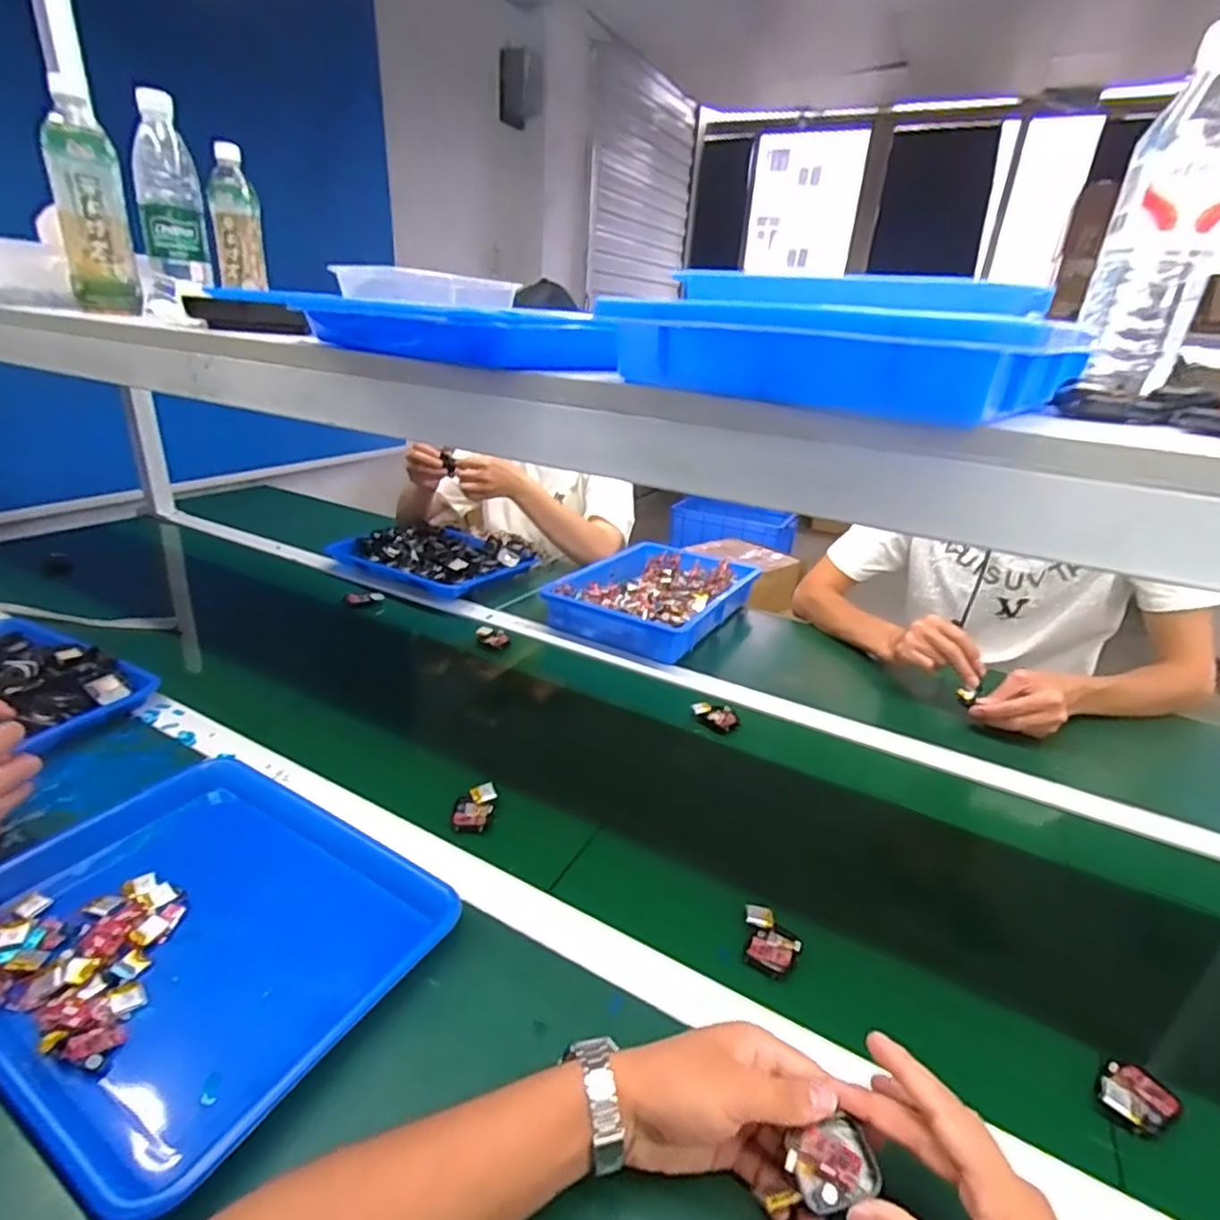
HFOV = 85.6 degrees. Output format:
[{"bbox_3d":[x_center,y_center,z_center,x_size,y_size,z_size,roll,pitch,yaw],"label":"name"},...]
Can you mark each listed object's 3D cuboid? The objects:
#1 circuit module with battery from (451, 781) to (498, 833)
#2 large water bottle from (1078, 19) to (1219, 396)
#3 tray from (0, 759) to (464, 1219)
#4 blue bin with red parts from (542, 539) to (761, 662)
[{"bbox_3d":[-0.133,0.194,0.649,0.037,0.020,0.050,4,25,0],"label":"circuit module with battery"},{"bbox_3d":[0.366,-0.257,0.430,0.062,0.208,0.062,20,30,31],"label":"large water bottle"},{"bbox_3d":[-0.311,0.245,0.514,0.338,0.045,0.262,17,28,26],"label":"tray"},{"bbox_3d":[0.082,-0.027,1.129,0.248,0.059,0.363,18,29,27],"label":"blue bin with red parts"}]

